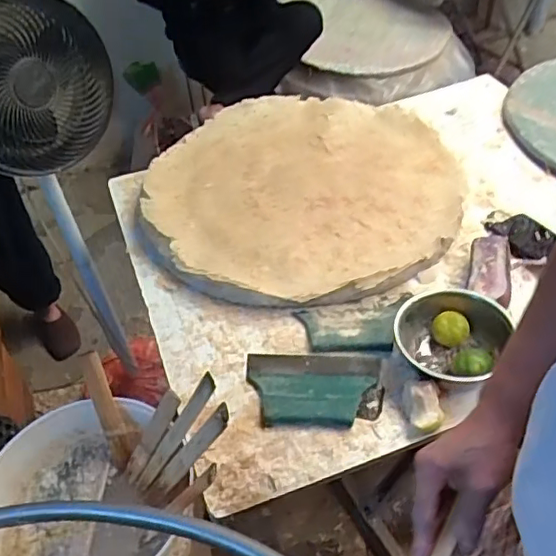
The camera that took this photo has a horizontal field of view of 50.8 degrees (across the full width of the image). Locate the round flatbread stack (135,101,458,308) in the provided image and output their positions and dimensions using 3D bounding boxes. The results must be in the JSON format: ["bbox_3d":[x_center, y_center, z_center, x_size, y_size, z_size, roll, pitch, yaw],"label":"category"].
[{"bbox_3d":[0.035,-0.177,1.124,0.578,0.058,0.556,-3,46,3],"label":"round flatbread stack"}]

